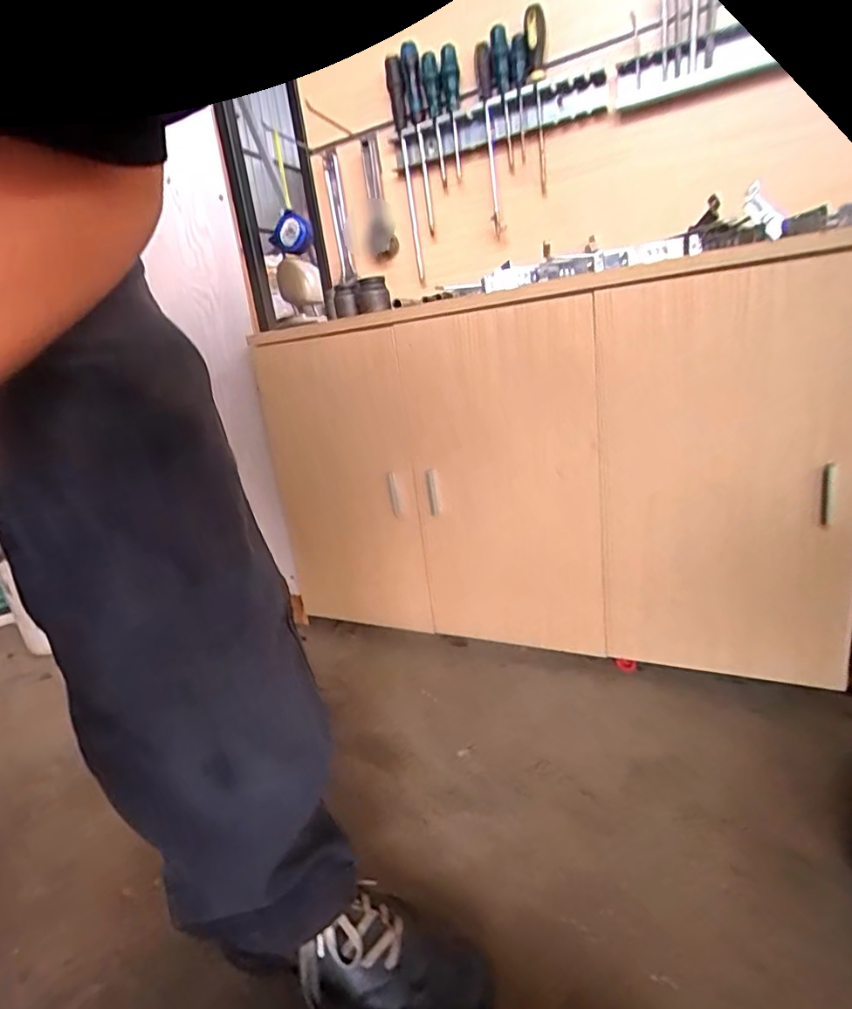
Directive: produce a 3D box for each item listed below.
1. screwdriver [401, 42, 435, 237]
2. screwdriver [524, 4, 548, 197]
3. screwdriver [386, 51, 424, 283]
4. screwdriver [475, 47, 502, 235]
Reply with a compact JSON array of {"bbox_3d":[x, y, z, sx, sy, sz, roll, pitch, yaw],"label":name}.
[{"bbox_3d":[-0.012,-0.624,0.947,0.027,0.276,0.020,-8,17,-4],"label":"screwdriver"},{"bbox_3d":[0.175,-0.622,0.849,0.031,0.243,0.041,-2,17,15],"label":"screwdriver"},{"bbox_3d":[-0.034,-0.585,0.972,0.028,0.341,0.025,-6,17,1],"label":"screwdriver"},{"bbox_3d":[0.103,-0.588,0.891,0.027,0.271,0.036,-3,17,10],"label":"screwdriver"}]

